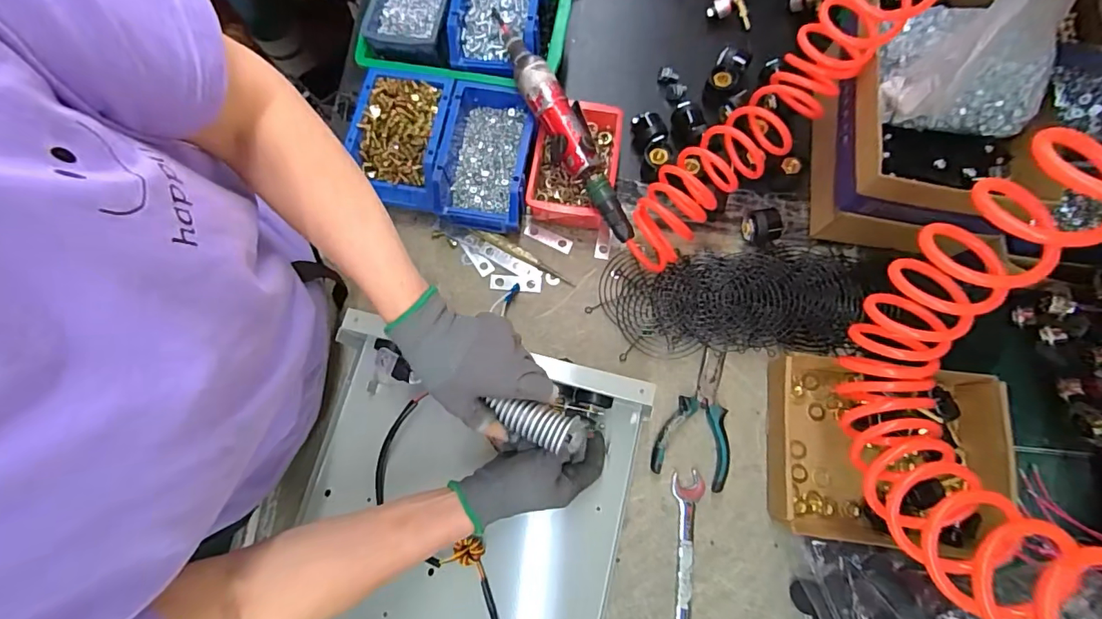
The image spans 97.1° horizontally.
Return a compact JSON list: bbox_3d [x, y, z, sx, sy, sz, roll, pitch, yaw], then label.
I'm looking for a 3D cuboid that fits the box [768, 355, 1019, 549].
[{"bbox_3d":[0.351,0.146,0.513,0.239,0.051,0.182,6,75,3],"label":"box"}]

